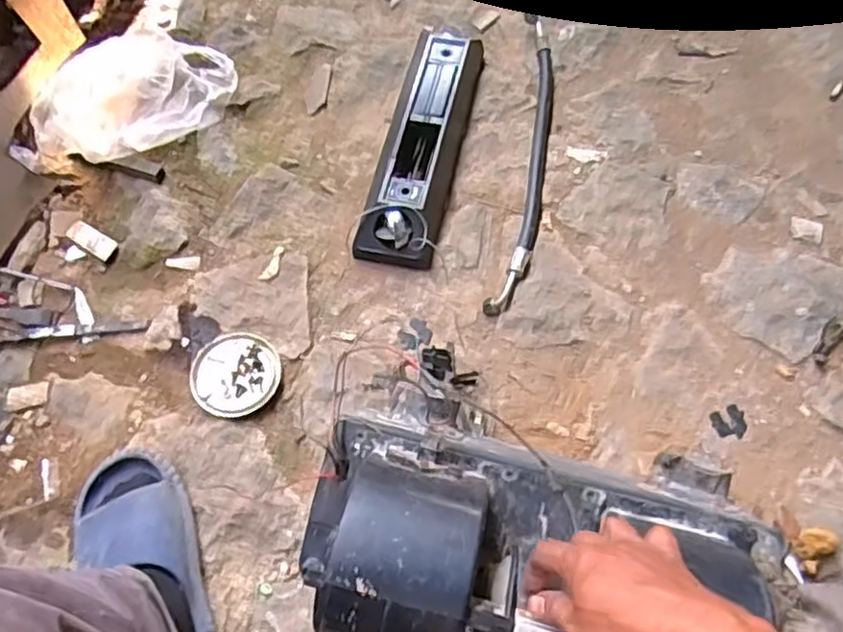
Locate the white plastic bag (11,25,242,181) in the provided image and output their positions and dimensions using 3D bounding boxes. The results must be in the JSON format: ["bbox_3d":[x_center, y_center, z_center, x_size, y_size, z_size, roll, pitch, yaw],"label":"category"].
[{"bbox_3d":[-0.422,-0.306,0.974,0.321,0.111,0.129,-25,67,-9],"label":"white plastic bag"}]

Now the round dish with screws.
[{"bbox_3d":[-0.226,0.069,0.841,0.102,0.025,0.108,-1,65,2],"label":"round dish with screws"}]

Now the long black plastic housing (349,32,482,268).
[{"bbox_3d":[0.004,-0.247,0.955,0.104,0.064,0.378,12,66,8],"label":"long black plastic housing"}]

